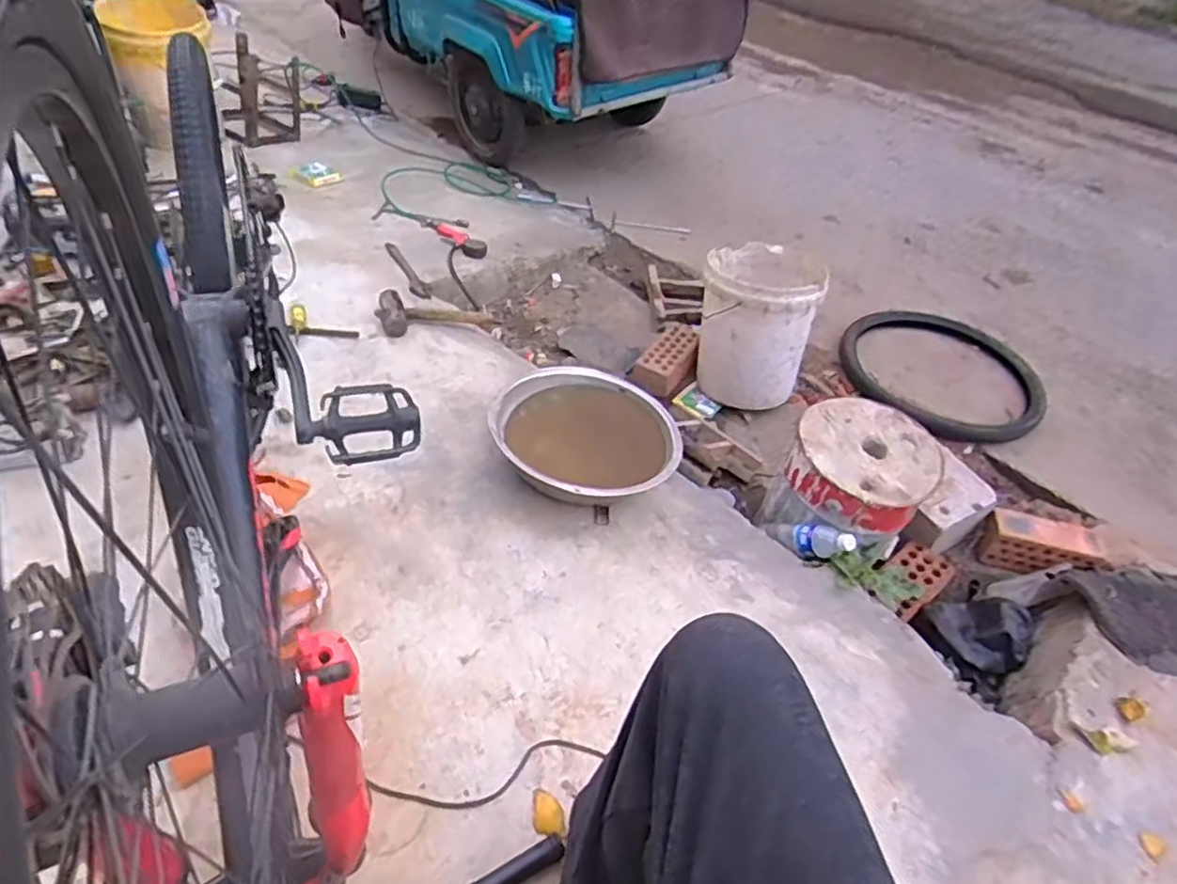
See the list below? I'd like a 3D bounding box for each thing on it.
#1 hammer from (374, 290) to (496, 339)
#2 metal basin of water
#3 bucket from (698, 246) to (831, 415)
[{"bbox_3d":[-0.400,-0.328,1.769,0.150,0.057,0.308,40,33,28],"label":"hammer"},{"bbox_3d":[0.000,-0.007,1.389,0.366,0.115,0.333,4,45,-4],"label":"metal basin of water"},{"bbox_3d":[0.449,-0.330,1.897,0.305,0.352,0.318,4,45,-4],"label":"bucket"}]

